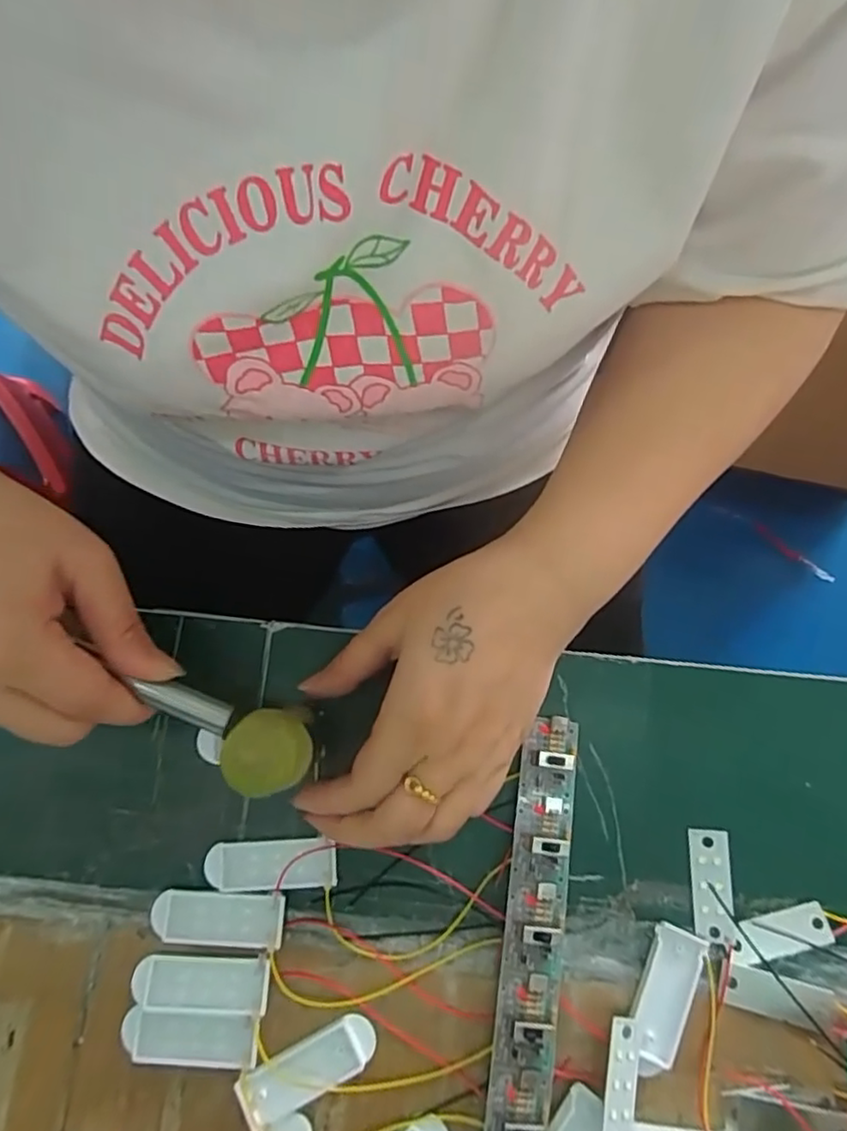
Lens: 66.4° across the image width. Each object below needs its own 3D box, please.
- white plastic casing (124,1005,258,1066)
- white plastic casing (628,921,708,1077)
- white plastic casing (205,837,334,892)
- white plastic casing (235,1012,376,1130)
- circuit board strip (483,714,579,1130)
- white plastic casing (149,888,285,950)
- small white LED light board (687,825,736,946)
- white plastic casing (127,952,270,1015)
[{"bbox_3d":[-0.098,0.195,0.268,0.057,0.008,0.021,3,79,0],"label":"white plastic casing"},{"bbox_3d":[0.099,0.180,0.269,0.021,0.005,0.055,24,80,4],"label":"white plastic casing"},{"bbox_3d":[-0.068,0.132,0.286,0.057,0.004,0.020,-2,79,-1],"label":"white plastic casing"},{"bbox_3d":[-0.047,0.208,0.266,0.058,0.005,0.021,-26,81,-5],"label":"white plastic casing"},{"bbox_3d":[0.046,0.152,0.274,0.025,0.019,0.170,8,73,3],"label":"circuit board strip"},{"bbox_3d":[-0.089,0.152,0.279,0.058,0.006,0.021,3,79,0],"label":"white plastic casing"},{"bbox_3d":[0.125,0.139,0.282,0.016,0.004,0.045,-3,77,20],"label":"small white LED light board"},{"bbox_3d":[-0.094,0.176,0.272,0.057,0.005,0.021,0,79,0],"label":"white plastic casing"}]

